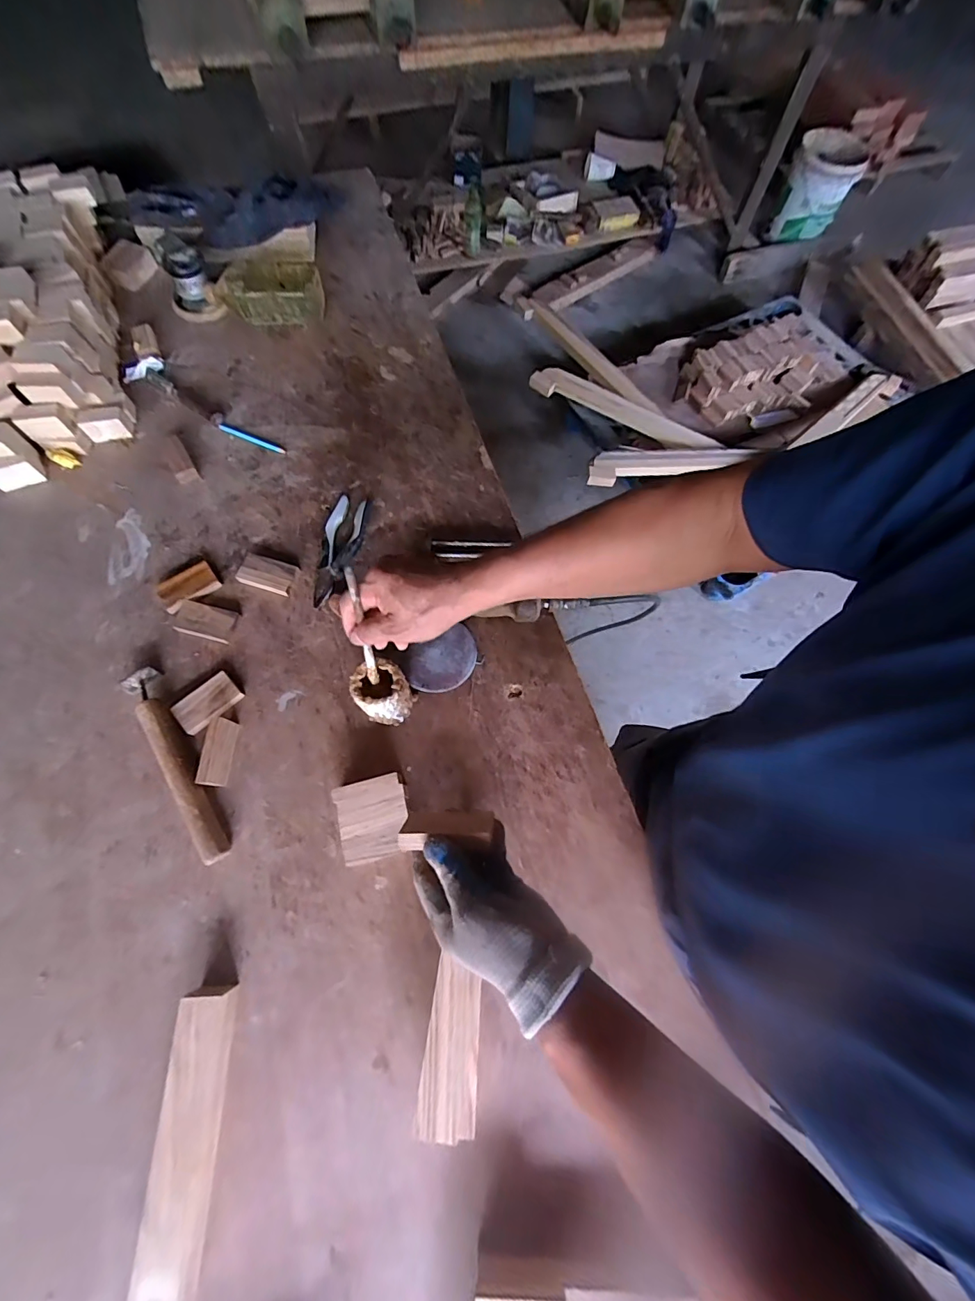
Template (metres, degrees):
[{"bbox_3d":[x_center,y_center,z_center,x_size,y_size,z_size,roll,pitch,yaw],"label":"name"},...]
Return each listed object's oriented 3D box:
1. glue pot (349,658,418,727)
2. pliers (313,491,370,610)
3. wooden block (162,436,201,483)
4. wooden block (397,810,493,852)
[{"bbox_3d":[-0.134,0.057,0.607,0.064,0.083,0.067,1,70,-2],"label":"glue pot"},{"bbox_3d":[-0.228,-0.159,0.725,0.056,0.019,0.193,8,70,1],"label":"pliers"},{"bbox_3d":[-0.514,-0.320,0.775,0.033,0.017,0.101,-30,74,-12],"label":"wooden block"},{"bbox_3d":[-0.034,0.164,0.427,0.082,0.047,0.017,3,98,4],"label":"wooden block"}]

